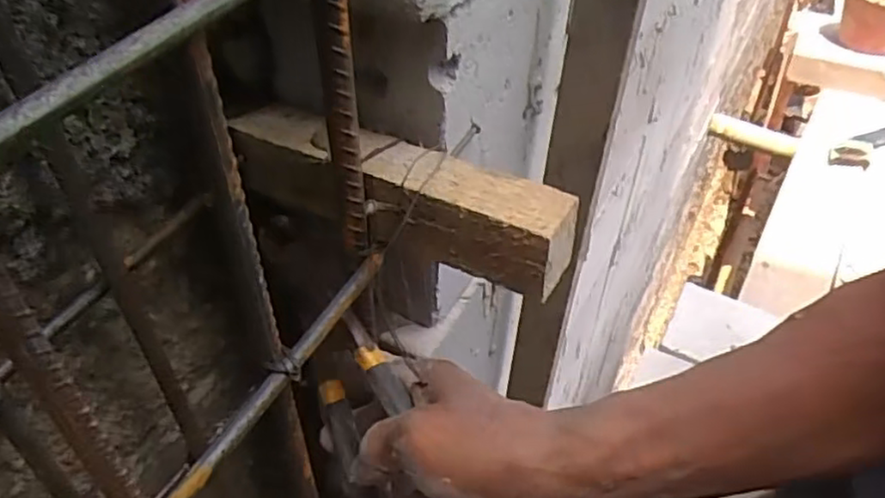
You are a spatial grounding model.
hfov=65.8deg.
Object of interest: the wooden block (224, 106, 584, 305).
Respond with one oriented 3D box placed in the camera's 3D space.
[{"bbox_3d":[-0.023,-0.027,0.318,0.171,0.040,0.032,23,48,21],"label":"wooden block"}]

